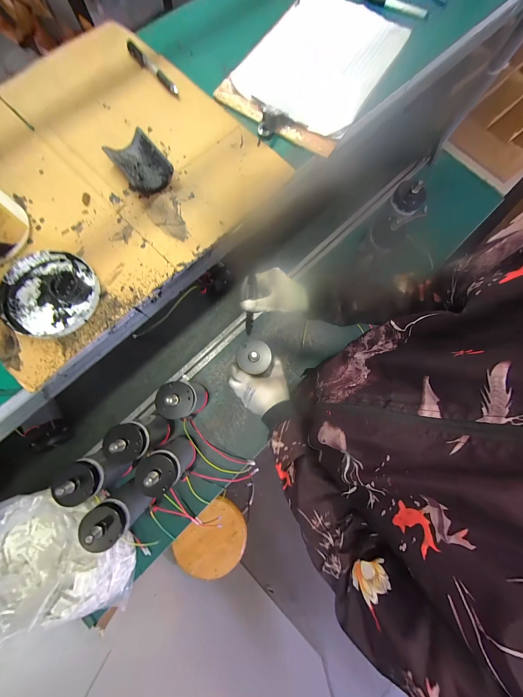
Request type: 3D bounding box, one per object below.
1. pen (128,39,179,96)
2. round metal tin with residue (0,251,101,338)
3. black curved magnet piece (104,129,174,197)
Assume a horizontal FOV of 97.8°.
[{"bbox_3d":[-0.207,-0.534,0.437,0.016,0.015,0.166,-39,80,-10],"label":"pen"},{"bbox_3d":[-0.285,-0.077,0.303,0.126,0.027,0.118,0,76,-2],"label":"round metal tin with residue"},{"bbox_3d":[-0.191,-0.292,0.359,0.067,0.025,0.104,-36,80,-10],"label":"black curved magnet piece"}]

